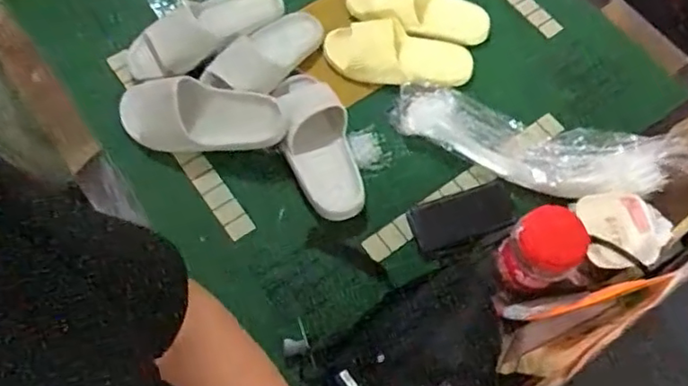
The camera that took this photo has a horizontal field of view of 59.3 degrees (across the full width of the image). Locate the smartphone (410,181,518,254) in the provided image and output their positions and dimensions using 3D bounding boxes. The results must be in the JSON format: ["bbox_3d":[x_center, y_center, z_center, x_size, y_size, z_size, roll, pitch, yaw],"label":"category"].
[{"bbox_3d":[0.177,0.036,0.910,0.152,0.009,0.083,-20,59,1],"label":"smartphone"}]

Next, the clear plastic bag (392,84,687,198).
[{"bbox_3d":[0.324,-0.077,0.962,0.493,0.040,0.157,9,64,2],"label":"clear plastic bag"}]

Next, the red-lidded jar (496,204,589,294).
[{"bbox_3d":[0.267,0.077,0.823,0.094,0.097,0.088,1,64,-2],"label":"red-lidded jar"}]

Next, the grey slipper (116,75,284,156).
[{"bbox_3d":[-0.218,-0.116,0.942,0.252,0.063,0.107,9,98,2],"label":"grey slipper"}]

